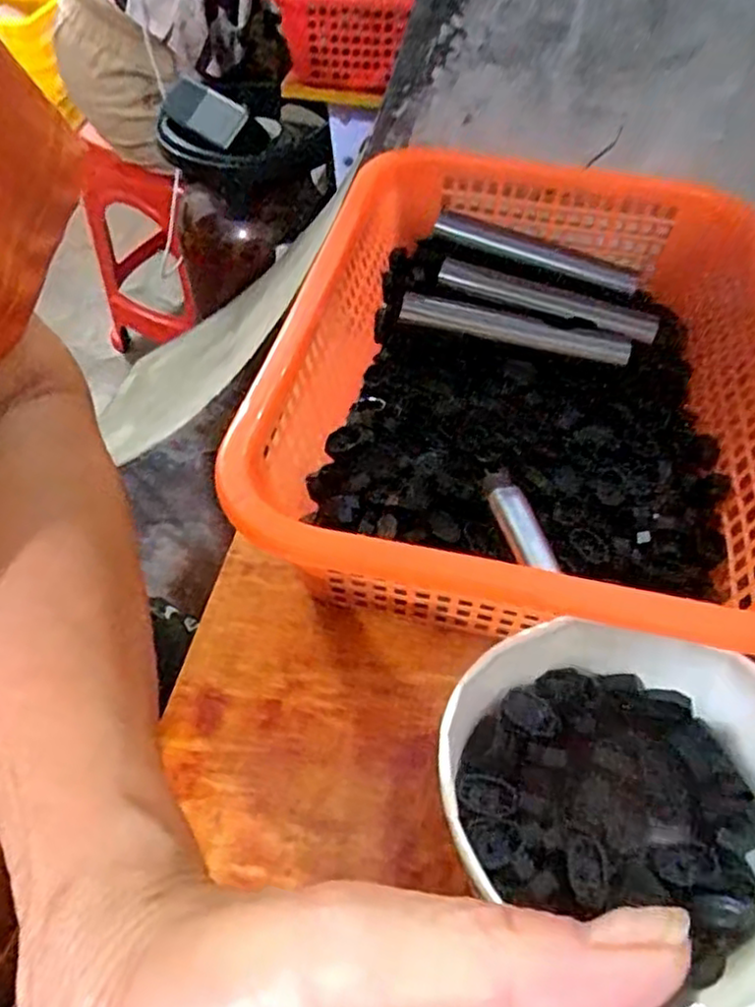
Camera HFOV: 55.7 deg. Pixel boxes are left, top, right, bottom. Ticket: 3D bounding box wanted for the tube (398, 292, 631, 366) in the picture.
[{"bbox_3d":[0.083,-0.108,0.439,0.140,0.013,0.021,14,53,11],"label":"tube"}]

